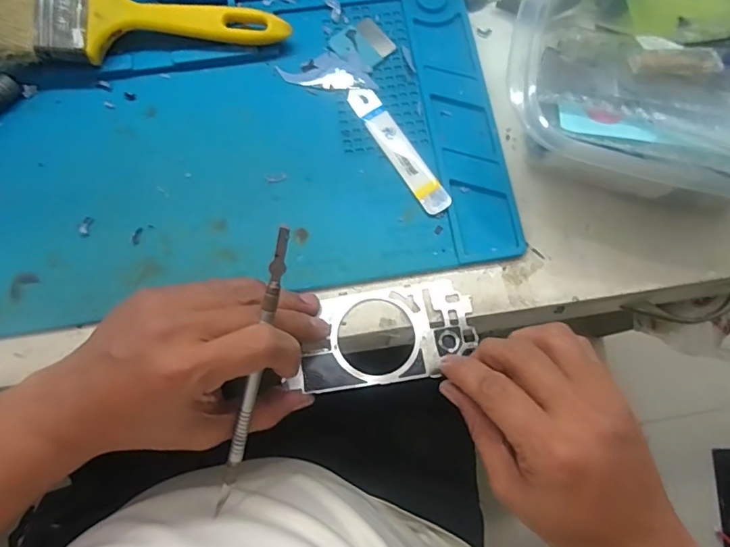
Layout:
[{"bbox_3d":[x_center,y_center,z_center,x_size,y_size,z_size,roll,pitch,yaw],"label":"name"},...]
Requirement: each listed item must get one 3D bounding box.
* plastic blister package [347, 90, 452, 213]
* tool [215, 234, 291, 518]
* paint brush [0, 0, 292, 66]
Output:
[{"bbox_3d":[0.025,-0.093,0.380,0.020,0.004,0.115,-33,76,-3],"label":"plastic blister package"},{"bbox_3d":[-0.065,0.061,0.295,0.009,0.006,0.180,15,102,2],"label":"tool"},{"bbox_3d":[-0.169,-0.179,0.367,0.212,0.016,0.082,7,90,-11],"label":"paint brush"}]

